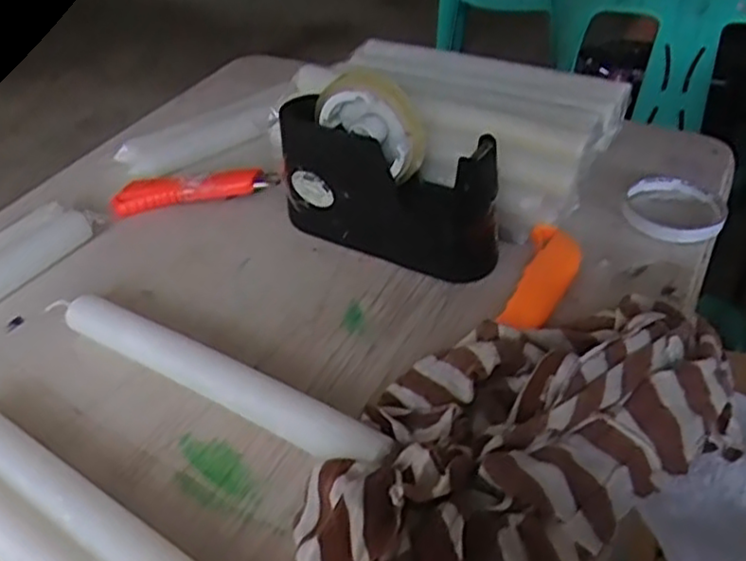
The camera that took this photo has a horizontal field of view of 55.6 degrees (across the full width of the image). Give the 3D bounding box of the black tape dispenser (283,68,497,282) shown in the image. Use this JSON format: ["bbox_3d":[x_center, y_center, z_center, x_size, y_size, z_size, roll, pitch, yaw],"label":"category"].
[{"bbox_3d":[0.015,-0.084,0.549,0.184,0.128,0.056,18,45,23],"label":"black tape dispenser"}]

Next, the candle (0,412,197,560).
[{"bbox_3d":[-0.159,0.132,0.394,0.235,0.024,0.029,23,47,28],"label":"candle"}]

